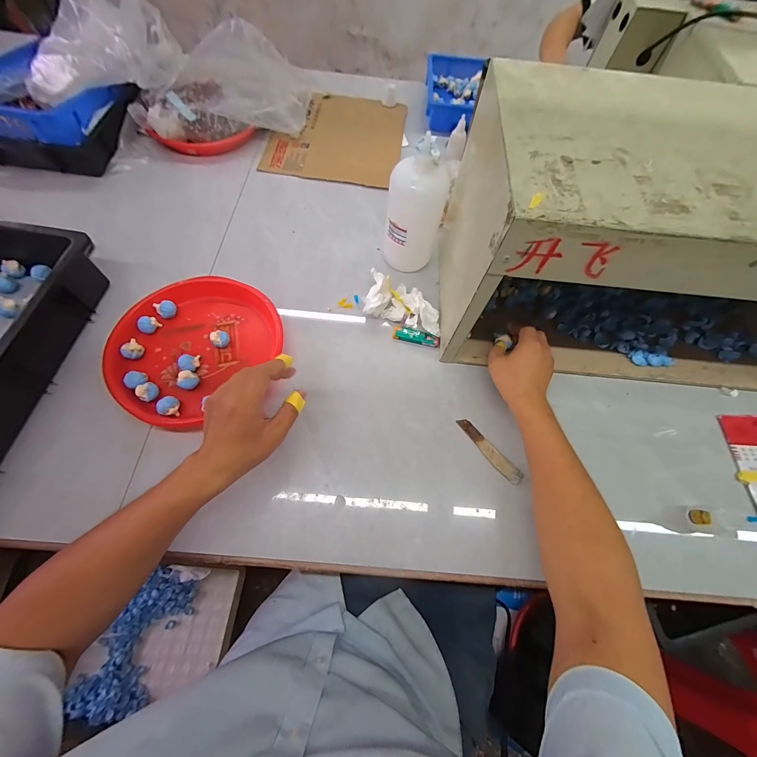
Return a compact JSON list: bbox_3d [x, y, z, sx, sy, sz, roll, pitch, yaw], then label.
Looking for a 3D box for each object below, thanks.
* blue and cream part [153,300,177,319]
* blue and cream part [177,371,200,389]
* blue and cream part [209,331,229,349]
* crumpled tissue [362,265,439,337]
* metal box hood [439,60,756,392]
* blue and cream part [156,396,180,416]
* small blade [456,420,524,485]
[{"bbox_3d":[-0.351,-0.115,0.532,0.027,0.026,0.020,-33,73,-14],"label":"blue and cream part"},{"bbox_3d":[-0.288,0.004,0.482,0.023,0.029,0.027,28,70,9],"label":"blue and cream part"},{"bbox_3d":[-0.254,-0.063,0.514,0.026,0.026,0.021,-31,73,-13],"label":"blue and cream part"},{"bbox_3d":[0.046,-0.132,0.559,0.137,0.040,0.085,13,68,3],"label":"crumpled tissue"},{"bbox_3d":[0.430,-0.187,0.463,0.617,0.274,0.293,5,68,0],"label":"metal box hood"},{"bbox_3d":[-0.305,0.041,0.467,0.023,0.029,0.027,4,68,-1],"label":"blue and cream part"},{"bbox_3d":[0.165,0.108,0.478,0.025,0.007,0.118,-33,69,-28],"label":"small blade"}]

